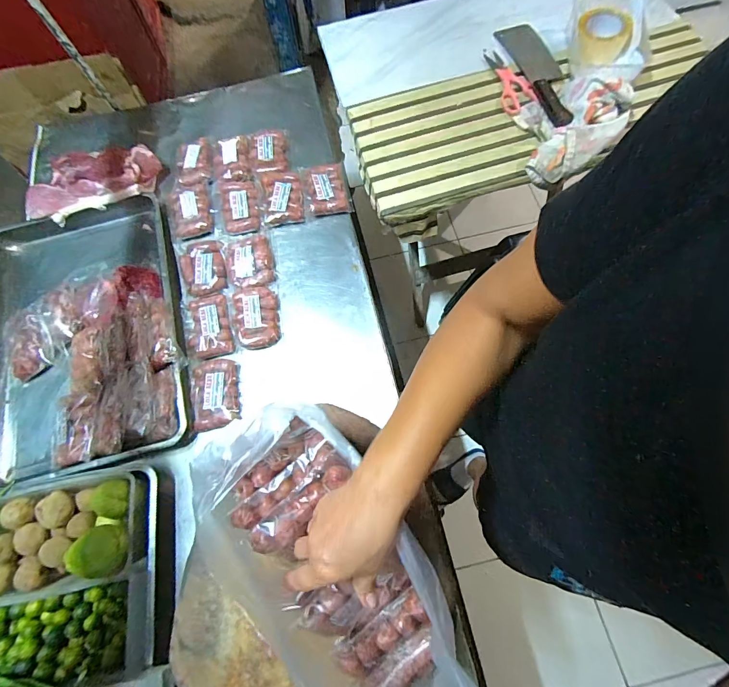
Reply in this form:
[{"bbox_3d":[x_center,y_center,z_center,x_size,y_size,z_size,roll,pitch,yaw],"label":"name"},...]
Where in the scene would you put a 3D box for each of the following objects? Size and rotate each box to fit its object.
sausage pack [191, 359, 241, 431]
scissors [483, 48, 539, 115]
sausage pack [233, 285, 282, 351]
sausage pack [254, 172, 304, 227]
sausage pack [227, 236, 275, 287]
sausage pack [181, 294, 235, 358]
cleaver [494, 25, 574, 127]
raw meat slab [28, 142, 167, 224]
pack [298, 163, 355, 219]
[{"bbox_3d":[-0.291,0.093,0.694,0.092,0.026,0.132,-11,70,-1],"label":"sausage pack"},{"bbox_3d":[0.336,-0.613,0.829,0.073,0.018,0.189,-12,70,-2],"label":"scissors"},{"bbox_3d":[-0.227,-0.056,0.748,0.089,0.027,0.132,-9,70,-1],"label":"sausage pack"},{"bbox_3d":[-0.194,-0.342,0.831,0.100,0.023,0.136,-11,70,-2],"label":"sausage pack"},{"bbox_3d":[-0.251,-0.182,0.783,0.095,0.025,0.122,-13,70,-2],"label":"sausage pack"},{"bbox_3d":[-0.327,-0.036,0.743,0.093,0.023,0.135,-16,71,-3],"label":"sausage pack"},{"bbox_3d":[0.409,-0.629,0.815,0.102,0.033,0.366,-12,70,-2],"label":"cleaver"},{"bbox_3d":[-0.632,-0.383,0.830,0.293,0.051,0.161,-19,71,-4],"label":"raw meat slab"},{"bbox_3d":[-0.092,-0.366,0.834,0.111,0.030,0.134,-8,70,0],"label":"pack"}]

